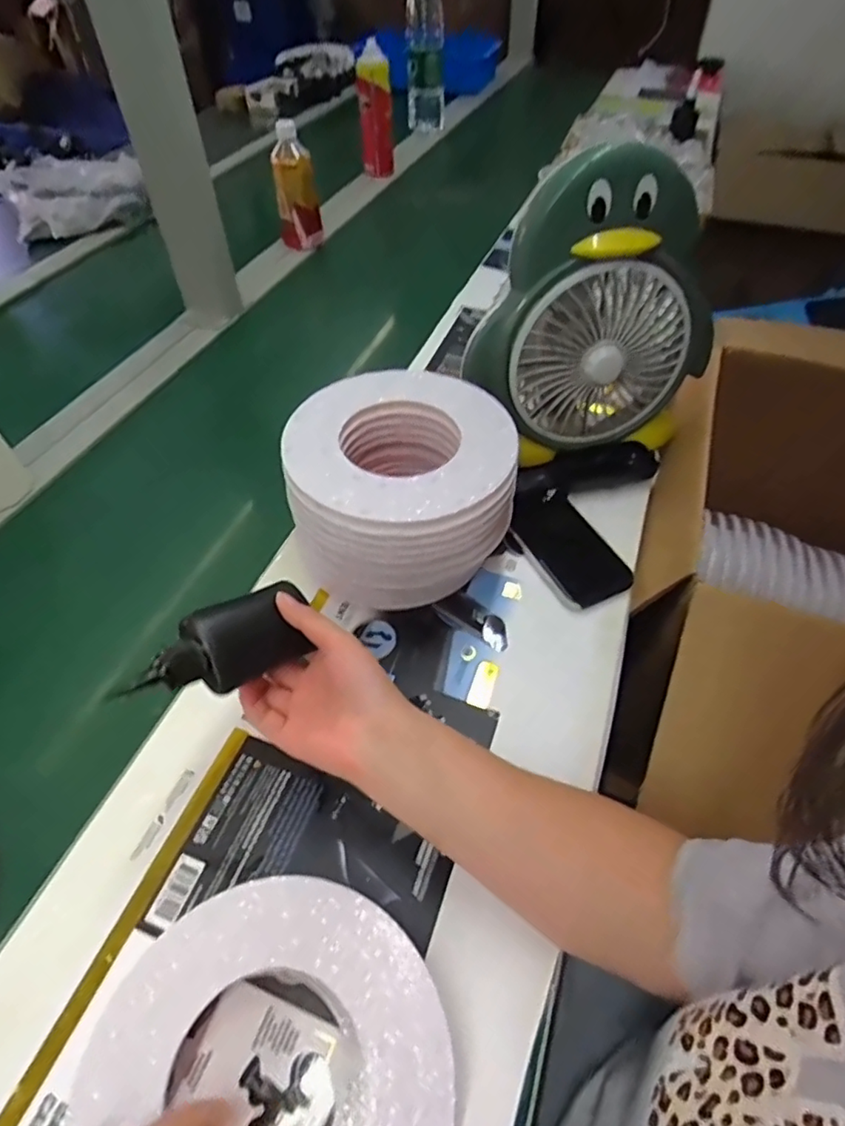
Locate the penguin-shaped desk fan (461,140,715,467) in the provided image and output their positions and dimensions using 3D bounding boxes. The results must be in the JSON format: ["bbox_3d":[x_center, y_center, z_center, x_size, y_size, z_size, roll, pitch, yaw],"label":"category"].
[{"bbox_3d":[0.177,-0.236,0.600,0.248,0.282,0.116,-8,50,-6],"label":"penguin-shaped desk fan"}]

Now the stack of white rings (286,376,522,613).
[{"bbox_3d":[-0.019,-0.056,0.545,0.189,0.138,0.181,12,51,10],"label":"stack of white rings"}]

